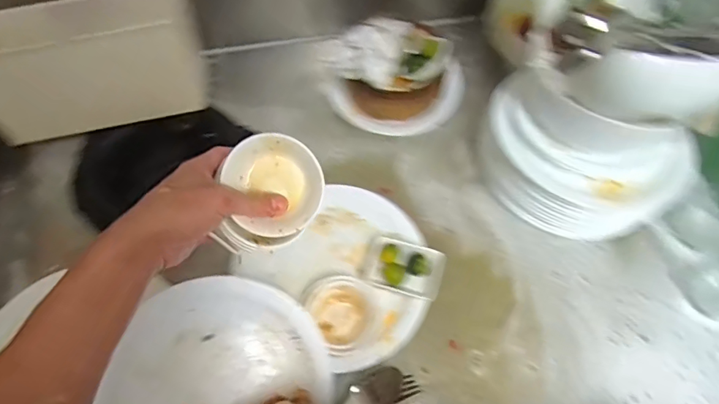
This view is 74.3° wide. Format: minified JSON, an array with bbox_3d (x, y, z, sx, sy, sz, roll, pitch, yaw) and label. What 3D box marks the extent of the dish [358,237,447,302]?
[{"bbox_3d":[0.052,0.077,0.556,0.089,0.029,0.058,18,65,7],"label":"dish"}]

